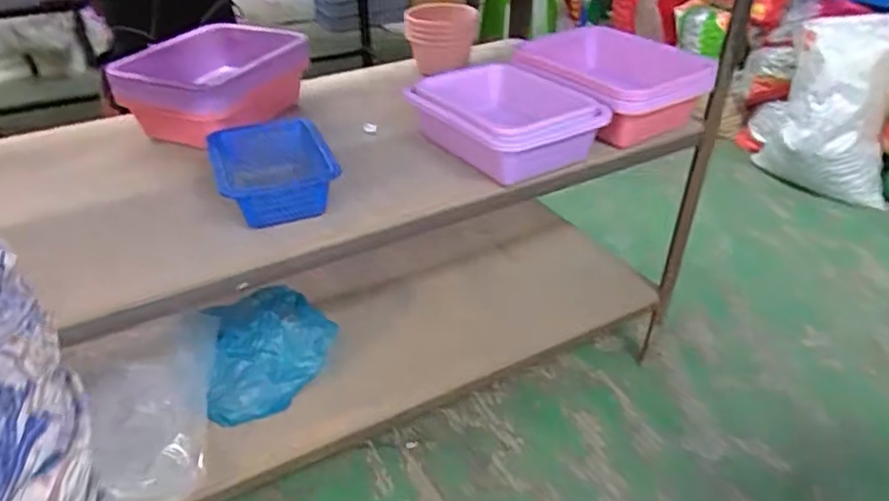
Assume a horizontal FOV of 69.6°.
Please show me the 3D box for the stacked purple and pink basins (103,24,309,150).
[{"bbox_3d":[-0.407,-0.290,1.146,0.215,0.150,0.319,10,36,14],"label":"stacked purple and pink basins"}]

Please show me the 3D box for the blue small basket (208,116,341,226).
[{"bbox_3d":[-0.246,-0.116,0.913,0.152,0.081,0.170,-14,37,-19],"label":"blue small basket"}]

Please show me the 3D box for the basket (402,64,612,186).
[{"bbox_3d":[0.093,-0.214,1.037,0.214,0.088,0.284,-21,40,-28],"label":"basket"}]

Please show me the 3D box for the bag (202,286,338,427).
[{"bbox_3d":[-0.307,0.177,1.134,0.221,0.117,0.206,-12,37,-13],"label":"bag"}]

